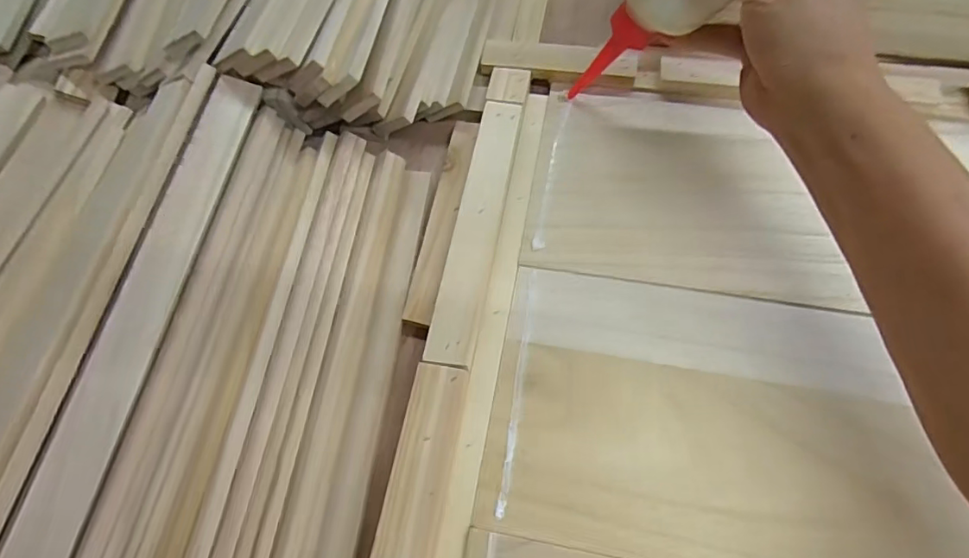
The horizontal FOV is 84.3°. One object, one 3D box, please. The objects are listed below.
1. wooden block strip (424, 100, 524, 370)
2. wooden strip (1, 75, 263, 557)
[{"bbox_3d":[-0.004,-0.036,0.338,0.029,0.008,0.187,8,66,8],"label":"wooden block strip"},{"bbox_3d":[-0.187,0.063,0.263,0.029,0.006,0.410,15,66,-10],"label":"wooden strip"}]

